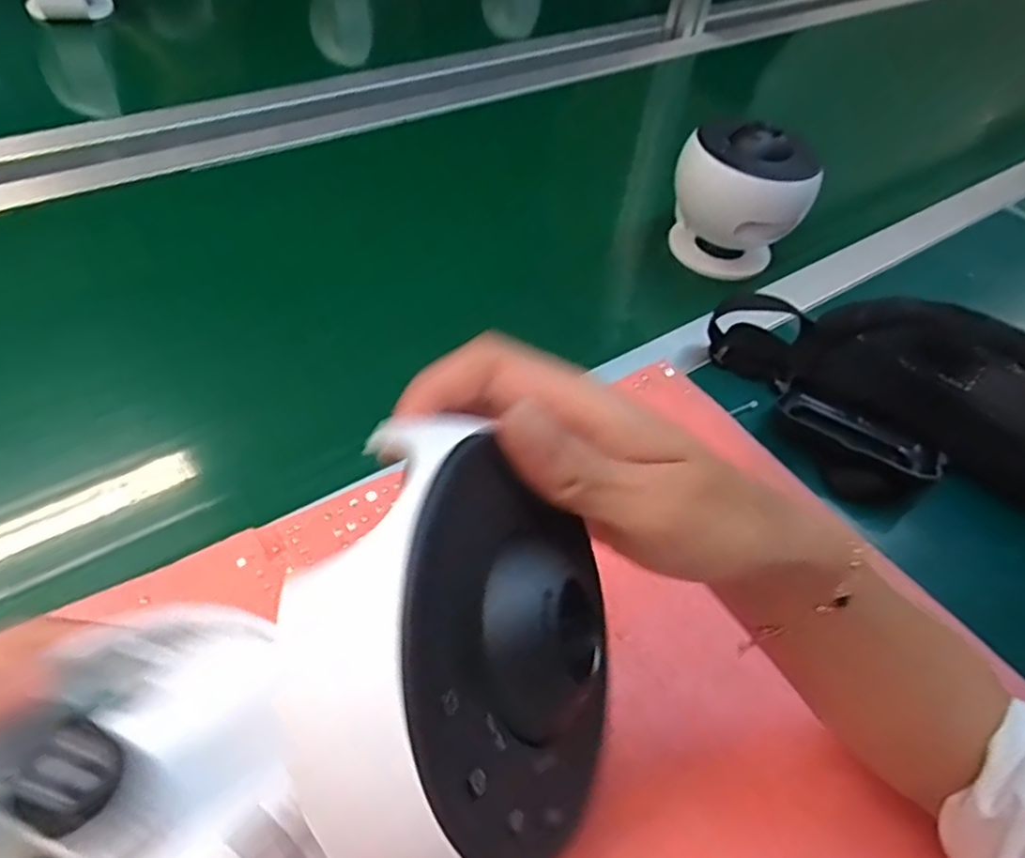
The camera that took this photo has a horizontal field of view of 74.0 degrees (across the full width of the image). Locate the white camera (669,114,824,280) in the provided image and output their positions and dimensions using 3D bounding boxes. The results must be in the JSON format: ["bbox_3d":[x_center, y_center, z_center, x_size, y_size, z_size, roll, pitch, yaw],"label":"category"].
[{"bbox_3d":[0.202,-0.198,0.599,0.089,0.129,0.096,-22,56,-18],"label":"white camera"}]

